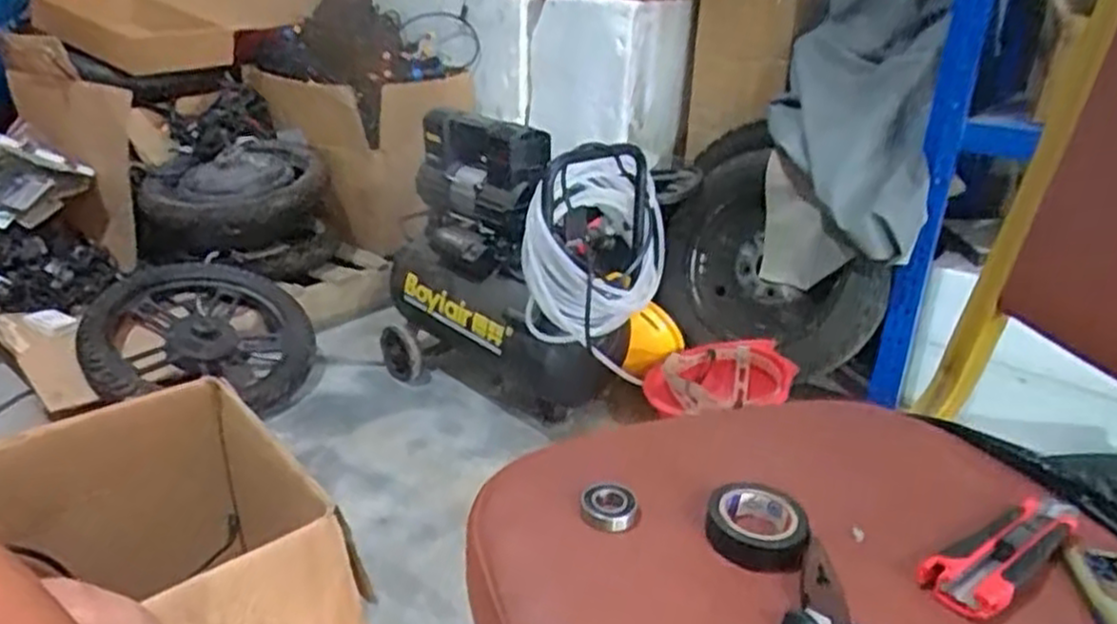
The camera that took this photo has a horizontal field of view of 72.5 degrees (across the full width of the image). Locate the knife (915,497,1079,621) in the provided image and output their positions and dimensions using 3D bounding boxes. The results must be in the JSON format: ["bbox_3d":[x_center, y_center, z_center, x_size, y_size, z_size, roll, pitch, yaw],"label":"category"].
[{"bbox_3d":[0.261,0.131,0.438,0.145,0.018,0.038,-19,31,-35],"label":"knife"}]

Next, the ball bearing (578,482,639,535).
[{"bbox_3d":[0.030,0.117,0.455,0.034,0.010,0.033,0,25,0],"label":"ball bearing"}]

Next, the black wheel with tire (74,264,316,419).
[{"bbox_3d":[-0.653,0.047,1.402,0.382,0.070,0.378,5,39,-23],"label":"black wheel with tire"}]

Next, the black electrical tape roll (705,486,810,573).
[{"bbox_3d":[0.114,0.121,0.438,0.056,0.019,0.057,0,25,0],"label":"black electrical tape roll"}]

